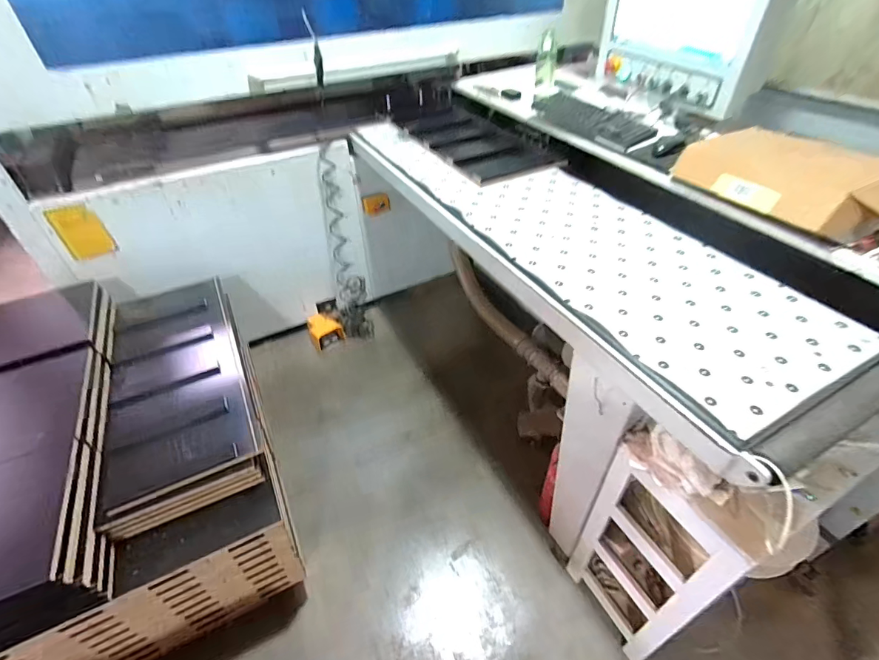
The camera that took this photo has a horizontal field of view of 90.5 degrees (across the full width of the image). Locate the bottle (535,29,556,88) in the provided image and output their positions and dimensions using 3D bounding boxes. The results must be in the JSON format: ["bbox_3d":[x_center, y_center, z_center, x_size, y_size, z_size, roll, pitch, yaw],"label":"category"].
[{"bbox_3d":[0.353,-0.891,1.433,0.063,0.156,0.068,7,42,10],"label":"bottle"}]

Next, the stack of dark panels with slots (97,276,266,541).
[{"bbox_3d":[-0.790,0.146,1.341,0.368,0.116,0.879,-18,44,-18],"label":"stack of dark panels with slots"}]

